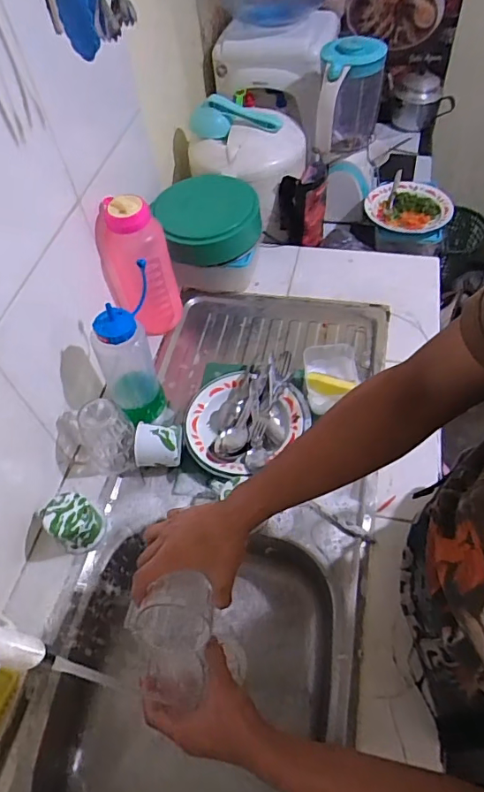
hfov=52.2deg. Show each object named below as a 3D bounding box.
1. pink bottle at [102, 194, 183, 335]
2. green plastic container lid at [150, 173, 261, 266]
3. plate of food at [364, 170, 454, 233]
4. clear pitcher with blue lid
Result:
[{"bbox_3d":[-0.186,-0.237,0.907,0.111,0.248,0.079,-5,55,2],"label":"pink bottle"},{"bbox_3d":[-0.069,-0.358,0.993,0.193,0.074,0.194,-3,55,4],"label":"green plastic container lid"},{"bbox_3d":[0.401,-0.448,1.169,0.189,0.027,0.173,-3,55,4],"label":"plate of food"},{"bbox_3d":[0.235,-0.638,1.078,0.126,0.218,0.135,8,56,11],"label":"clear pitcher with blue lid"}]

